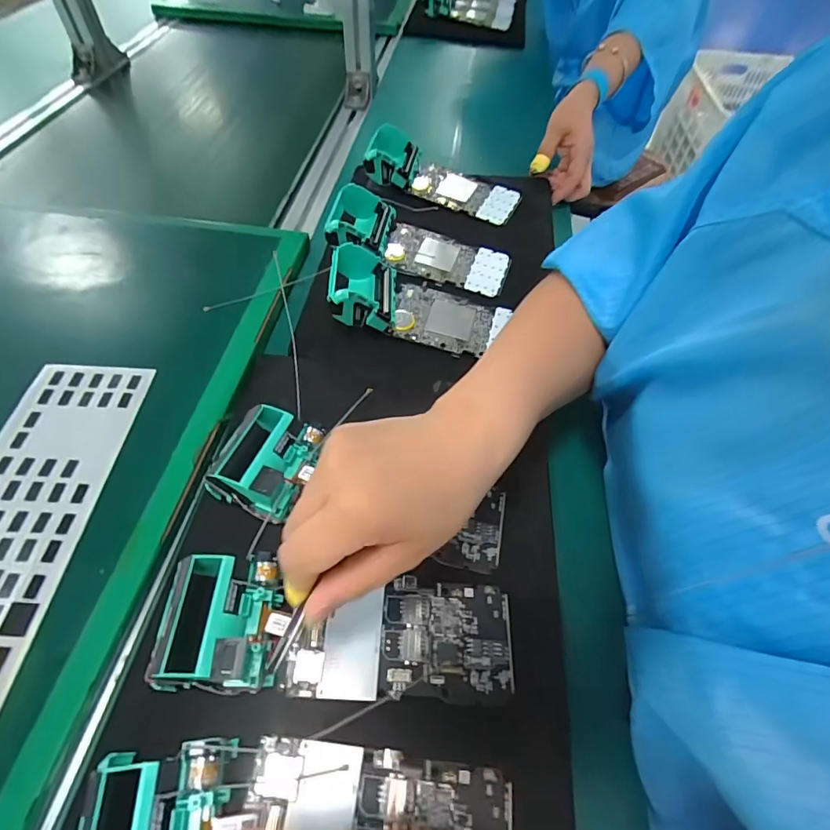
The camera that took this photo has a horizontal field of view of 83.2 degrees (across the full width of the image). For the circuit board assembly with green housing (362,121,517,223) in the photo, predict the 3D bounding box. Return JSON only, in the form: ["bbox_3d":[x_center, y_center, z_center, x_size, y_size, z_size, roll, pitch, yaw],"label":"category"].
[{"bbox_3d":[0.034,-0.295,0.565,0.194,0.037,0.082,20,55,10],"label":"circuit board assembly with green housing"}]

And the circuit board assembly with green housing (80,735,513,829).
[{"bbox_3d":[-0.050,0.190,0.219,0.194,0.032,0.067,3,54,-11],"label":"circuit board assembly with green housing"}]

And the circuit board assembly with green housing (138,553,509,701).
[{"bbox_3d":[-0.040,0.125,0.270,0.193,0.027,0.065,10,53,-11],"label":"circuit board assembly with green housing"}]

